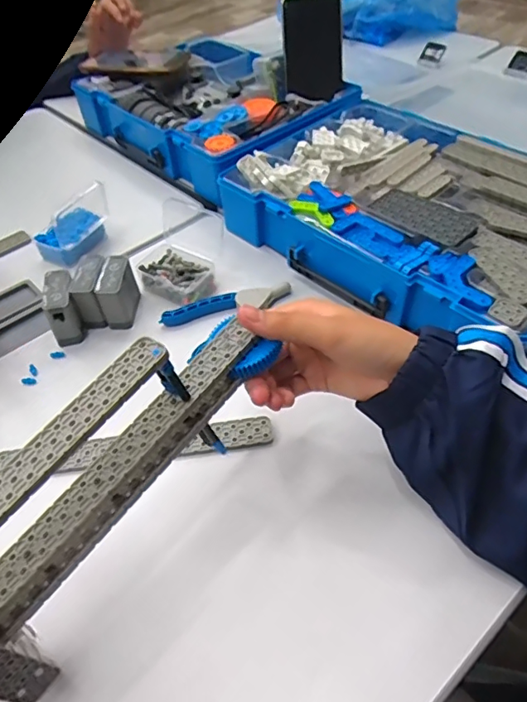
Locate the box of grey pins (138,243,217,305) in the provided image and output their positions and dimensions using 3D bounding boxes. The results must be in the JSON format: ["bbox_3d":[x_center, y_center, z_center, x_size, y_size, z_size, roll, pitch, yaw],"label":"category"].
[{"bbox_3d":[-0.092,-0.079,0.553,0.081,0.030,0.052,23,54,23],"label":"box of grey pins"}]

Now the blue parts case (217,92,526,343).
[{"bbox_3d":[0.158,-0.155,0.565,0.265,0.062,0.369,-38,56,-26],"label":"blue parts case"}]

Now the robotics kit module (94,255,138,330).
[{"bbox_3d":[-0.145,-0.057,0.519,0.029,0.054,0.050,-6,49,0],"label":"robotics kit module"}]

